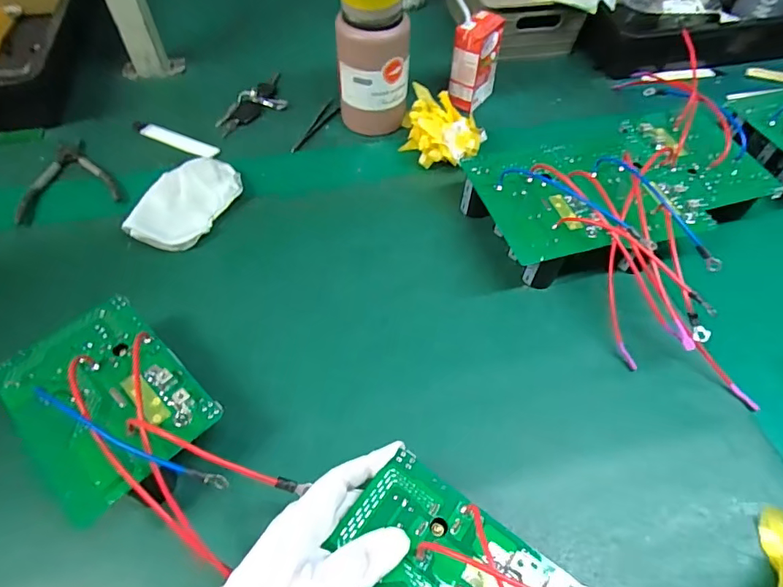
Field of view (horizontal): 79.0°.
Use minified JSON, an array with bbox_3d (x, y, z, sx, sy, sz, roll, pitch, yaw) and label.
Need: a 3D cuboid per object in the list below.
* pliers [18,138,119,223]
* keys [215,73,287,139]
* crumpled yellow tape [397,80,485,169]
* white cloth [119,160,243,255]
[{"bbox_3d":[-0.382,-0.139,0.570,0.108,0.021,0.141,-16,56,-12],"label":"pliers"},{"bbox_3d":[-0.189,-0.270,0.671,0.055,0.018,0.132,32,60,20],"label":"keys"},{"bbox_3d":[0.063,-0.208,0.604,0.117,0.062,0.101,15,56,10],"label":"crumpled yellow tape"},{"bbox_3d":[-0.234,-0.105,0.543,0.084,0.025,0.133,22,57,14],"label":"white cloth"}]

